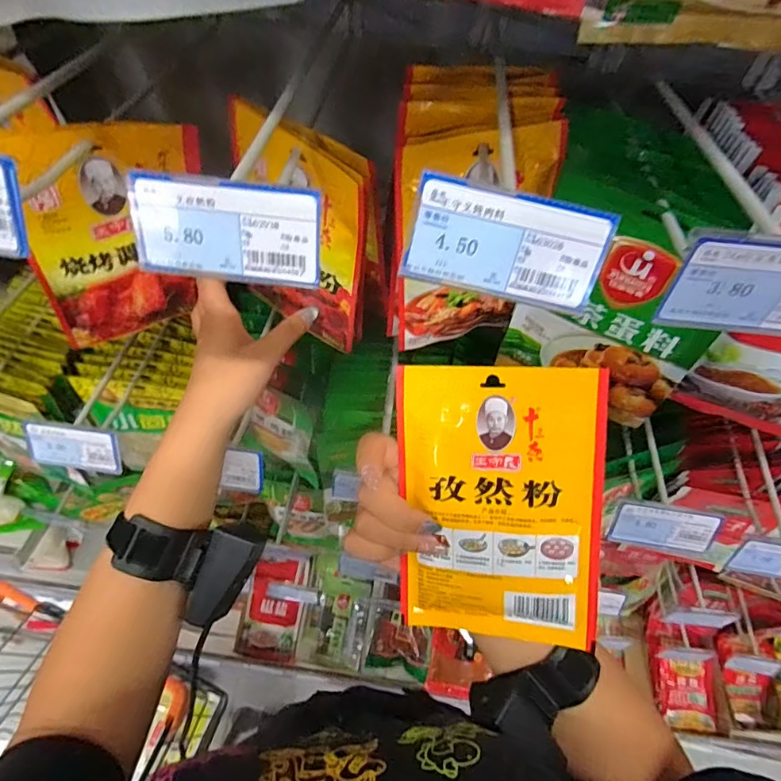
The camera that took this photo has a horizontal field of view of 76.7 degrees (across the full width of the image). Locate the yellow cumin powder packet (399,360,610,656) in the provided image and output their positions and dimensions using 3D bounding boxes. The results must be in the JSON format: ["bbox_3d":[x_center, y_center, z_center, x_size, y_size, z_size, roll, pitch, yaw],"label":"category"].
[{"bbox_3d":[0.063,0.070,0.295,0.114,0.008,0.166,1,99,14],"label":"yellow cumin powder packet"}]

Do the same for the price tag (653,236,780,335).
[{"bbox_3d":[0.152,-0.040,0.196,0.079,0.041,0.010,5,57,0],"label":"price tag"}]

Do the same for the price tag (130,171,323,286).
[{"bbox_3d":[-0.069,-0.067,0.209,0.078,0.040,0.004,6,30,0],"label":"price tag"}]

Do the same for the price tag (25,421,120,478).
[{"bbox_3d":[-0.278,0.051,0.434,0.079,0.043,0.008,9,25,0],"label":"price tag"}]

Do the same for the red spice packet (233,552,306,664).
[{"bbox_3d":[-0.266,0.495,1.131,0.127,0.012,0.224,11,76,-6],"label":"red spice packet"}]

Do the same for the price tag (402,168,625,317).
[{"bbox_3d":[0.047,-0.057,0.198,0.078,0.041,0.004,11,28,-4],"label":"price tag"}]

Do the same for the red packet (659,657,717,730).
[{"bbox_3d":[0.659,0.667,1.092,0.104,0.027,0.144,-6,80,24],"label":"red packet"}]

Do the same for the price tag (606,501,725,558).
[{"bbox_3d":[0.226,0.114,0.407,0.078,0.044,0.006,10,26,4],"label":"price tag"}]

